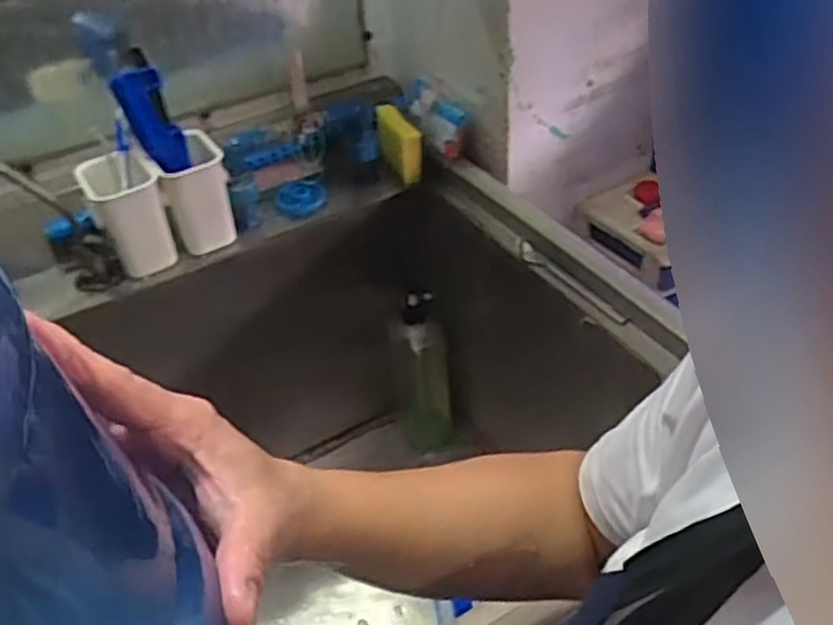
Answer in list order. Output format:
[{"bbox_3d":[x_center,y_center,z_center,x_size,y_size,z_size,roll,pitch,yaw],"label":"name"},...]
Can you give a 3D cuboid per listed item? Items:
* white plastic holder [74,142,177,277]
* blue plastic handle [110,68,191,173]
[{"bbox_3d":[-0.315,-0.107,0.870,0.069,0.114,0.078,-27,45,-25],"label":"white plastic holder"},{"bbox_3d":[-0.283,-0.206,0.852,0.029,0.111,0.052,0,35,39],"label":"blue plastic handle"}]

